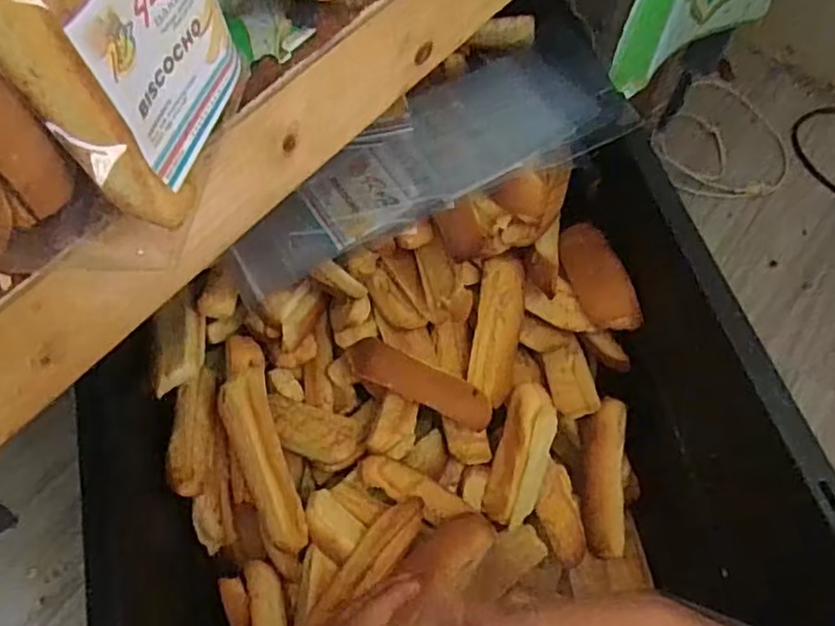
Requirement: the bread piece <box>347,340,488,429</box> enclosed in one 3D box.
[{"bbox_3d":[0.003,0.064,0.601,0.138,0.024,0.031,27,64,-7],"label":"bread piece"}]

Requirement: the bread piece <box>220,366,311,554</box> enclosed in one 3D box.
[{"bbox_3d":[-0.130,0.126,0.570,0.037,0.033,0.153,-19,81,-9],"label":"bread piece"}]

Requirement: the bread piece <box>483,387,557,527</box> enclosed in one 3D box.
[{"bbox_3d":[0.098,0.133,0.622,0.047,0.023,0.130,14,94,8],"label":"bread piece"}]

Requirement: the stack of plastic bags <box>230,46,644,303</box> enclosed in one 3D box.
[{"bbox_3d":[0.021,-0.143,0.579,0.334,0.037,0.116,-26,65,-12],"label":"stack of plastic bags"}]

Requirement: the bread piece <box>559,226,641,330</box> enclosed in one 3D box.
[{"bbox_3d":[0.168,-0.035,0.629,0.048,0.015,0.117,-28,63,17],"label":"bread piece"}]

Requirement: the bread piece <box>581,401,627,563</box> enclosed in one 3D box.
[{"bbox_3d":[0.180,0.158,0.643,0.035,0.028,0.152,2,94,2],"label":"bread piece"}]

